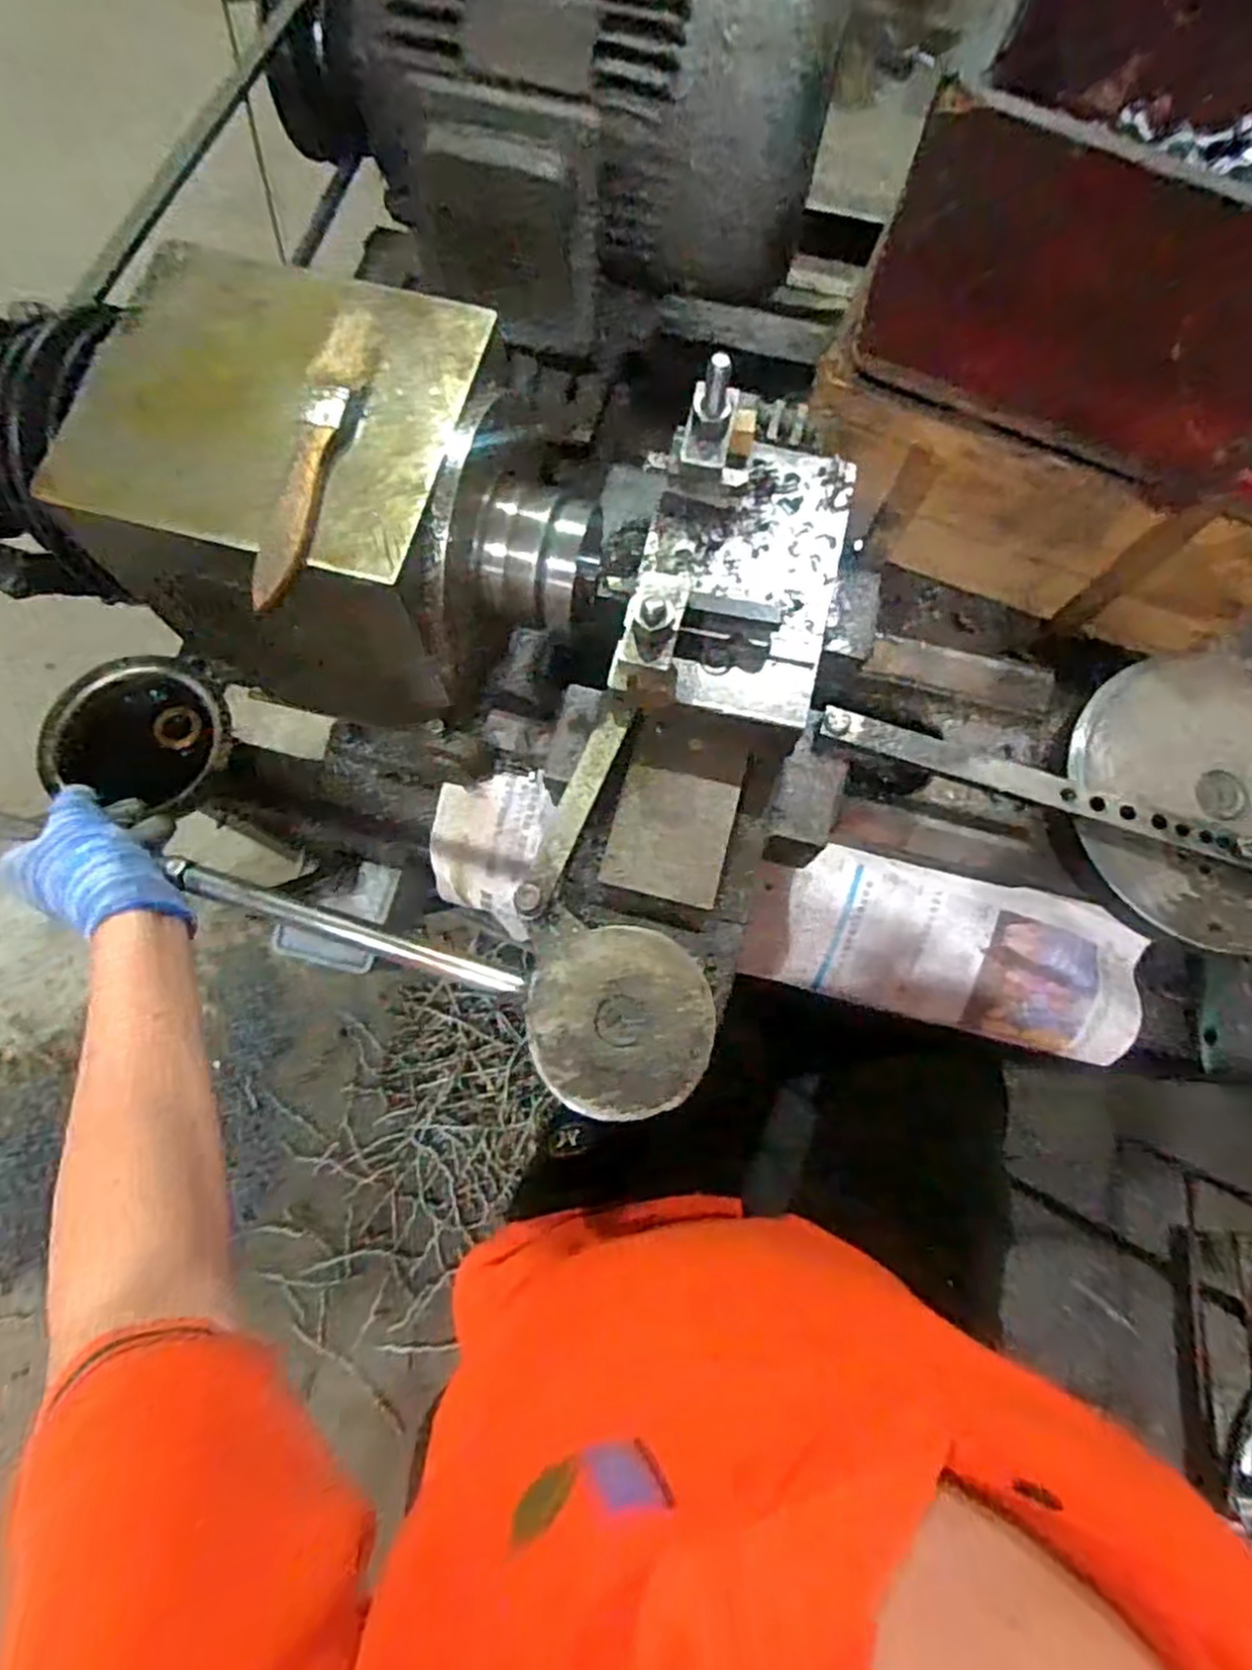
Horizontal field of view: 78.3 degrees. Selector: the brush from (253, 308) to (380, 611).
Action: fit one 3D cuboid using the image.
[{"bbox_3d":[-0.138,-0.169,0.340,0.021,0.011,0.150,12,75,3],"label":"brush"}]

